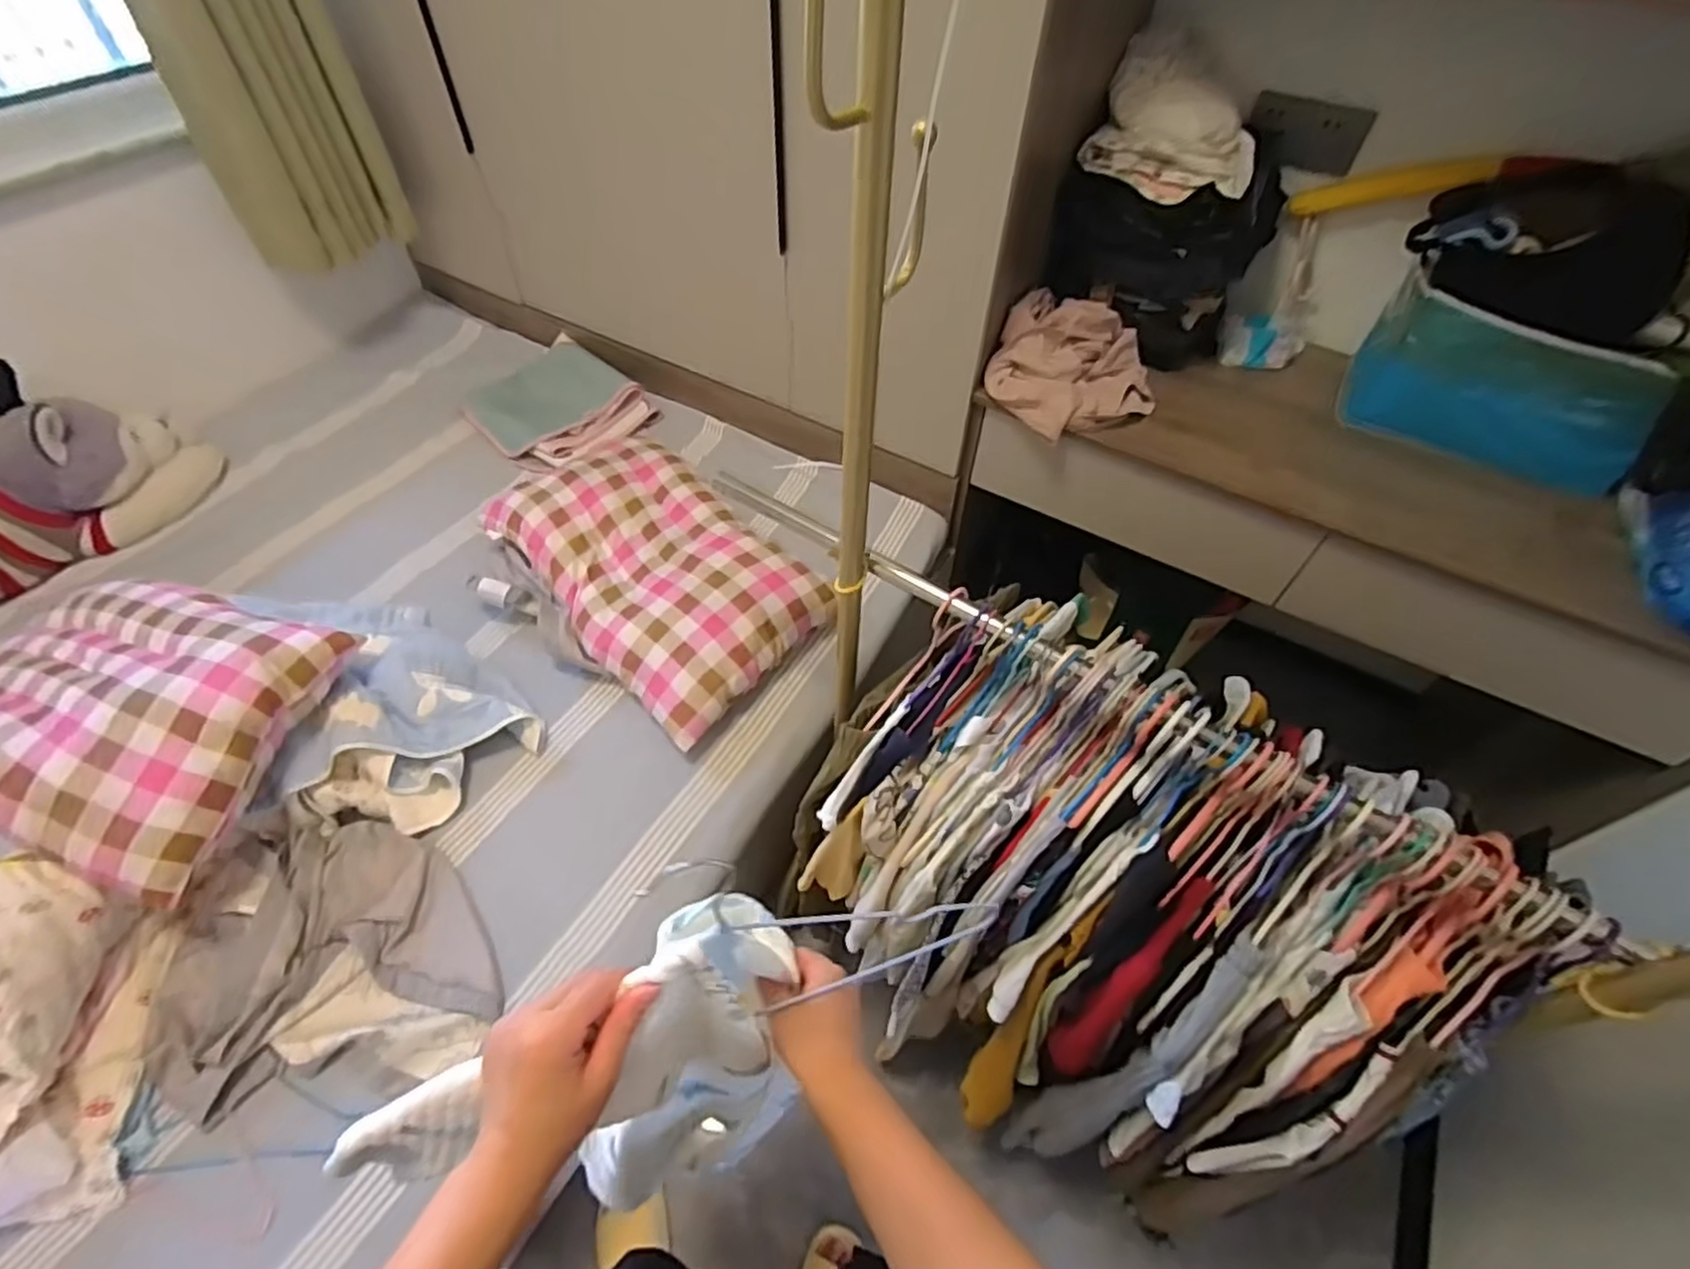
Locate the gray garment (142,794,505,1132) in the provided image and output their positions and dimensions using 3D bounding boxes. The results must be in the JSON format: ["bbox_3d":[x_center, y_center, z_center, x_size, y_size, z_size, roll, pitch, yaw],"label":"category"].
[{"bbox_3d":[-0.657,0.396,0.924,0.358,0.095,0.382,-18,55,-16],"label":"gray garment"}]

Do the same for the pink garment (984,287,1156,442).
[{"bbox_3d":[0.382,-0.445,1.200,0.262,0.107,0.242,20,54,13],"label":"pink garment"}]

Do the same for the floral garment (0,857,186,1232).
[{"bbox_3d":[-0.956,0.446,0.774,0.300,0.197,0.328,-11,54,-11],"label":"floral garment"}]

